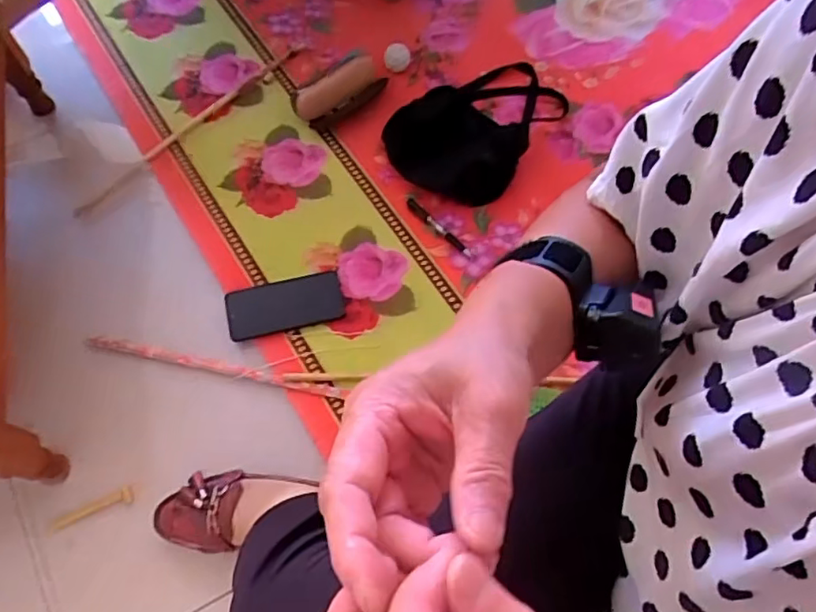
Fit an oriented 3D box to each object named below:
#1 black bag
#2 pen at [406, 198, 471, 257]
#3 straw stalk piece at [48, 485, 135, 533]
[{"bbox_3d":[0.105,-0.287,0.919,0.186,0.085,0.322,39,71,15],"label":"black bag"},{"bbox_3d":[0.044,-0.115,0.876,0.125,0.014,0.015,41,72,16],"label":"pen"},{"bbox_3d":[-0.384,0.248,0.725,0.098,0.006,0.018,-23,69,-10],"label":"straw stalk piece"}]

